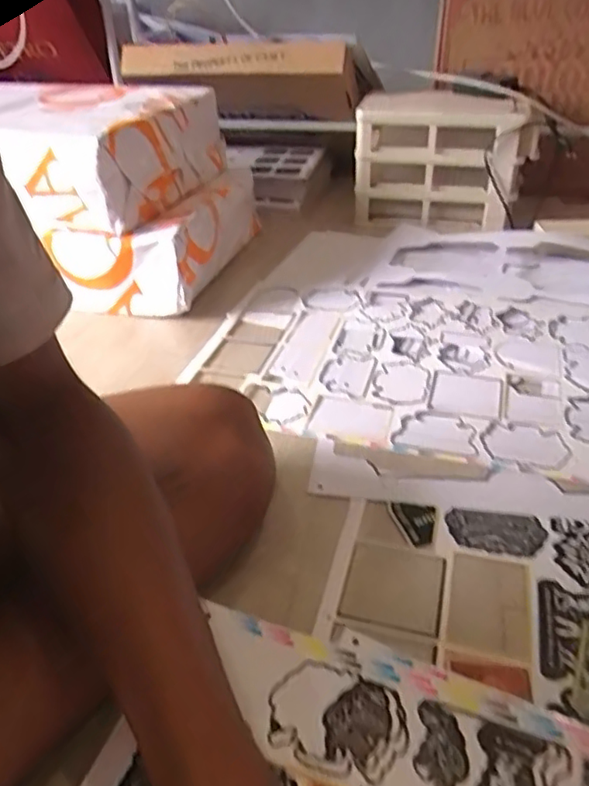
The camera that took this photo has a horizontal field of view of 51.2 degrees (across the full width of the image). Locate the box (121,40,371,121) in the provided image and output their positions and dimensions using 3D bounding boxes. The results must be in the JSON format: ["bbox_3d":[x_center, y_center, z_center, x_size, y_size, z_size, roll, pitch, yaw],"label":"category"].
[{"bbox_3d":[-0.092,-0.554,1.111,0.410,0.160,0.066,5,74,14],"label":"box"}]

